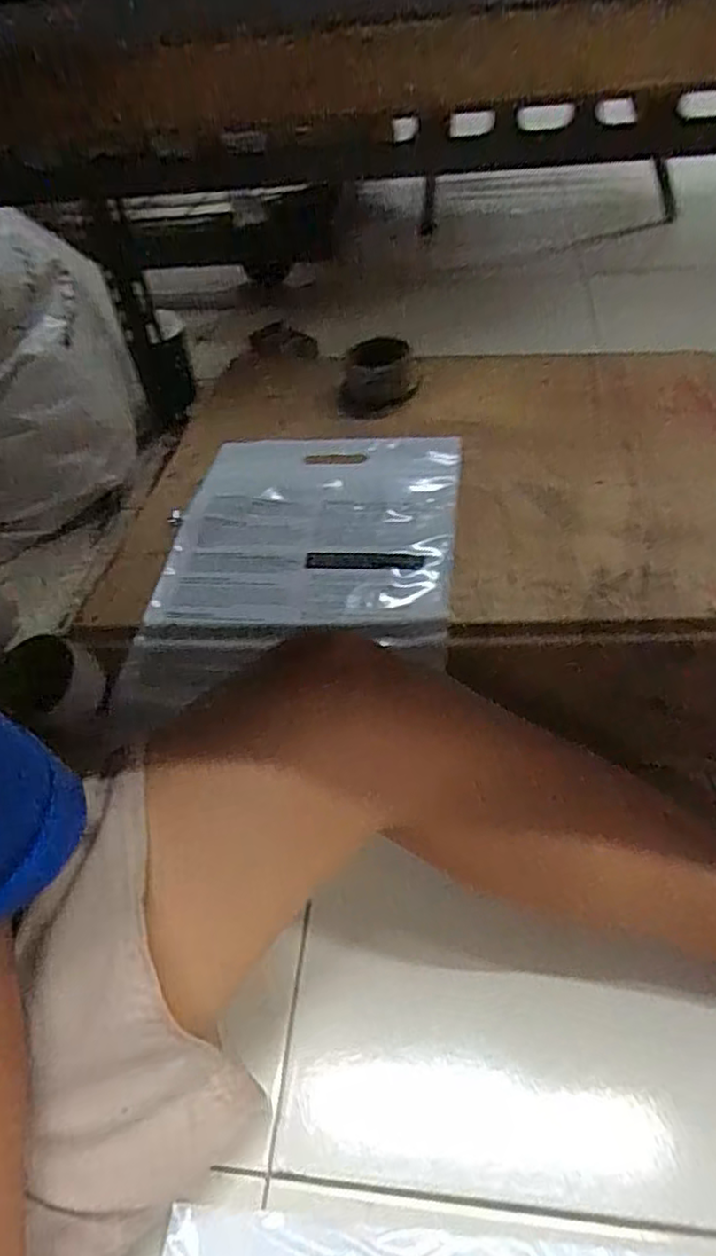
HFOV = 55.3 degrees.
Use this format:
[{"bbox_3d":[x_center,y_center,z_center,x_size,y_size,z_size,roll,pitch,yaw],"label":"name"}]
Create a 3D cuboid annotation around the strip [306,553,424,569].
[{"bbox_3d":[0.007,-0.069,0.691,0.119,0.004,0.023,2,49,9],"label":"strip"}]

